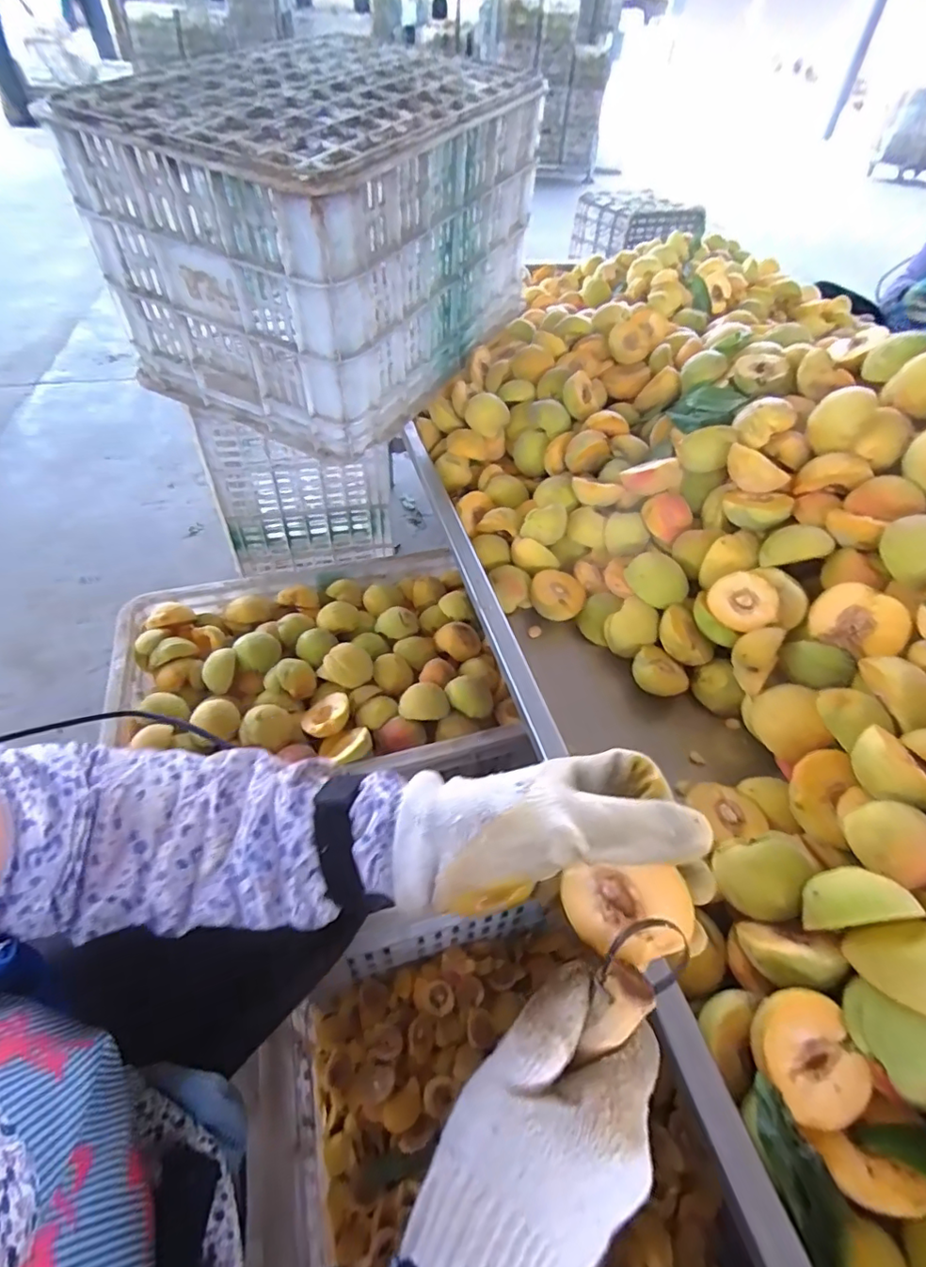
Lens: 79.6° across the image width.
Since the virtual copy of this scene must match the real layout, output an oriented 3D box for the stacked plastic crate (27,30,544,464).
[{"bbox_3d":[-0.151,-0.500,0.718,0.325,0.302,0.484,24,50,17],"label":"stacked plastic crate"}]

